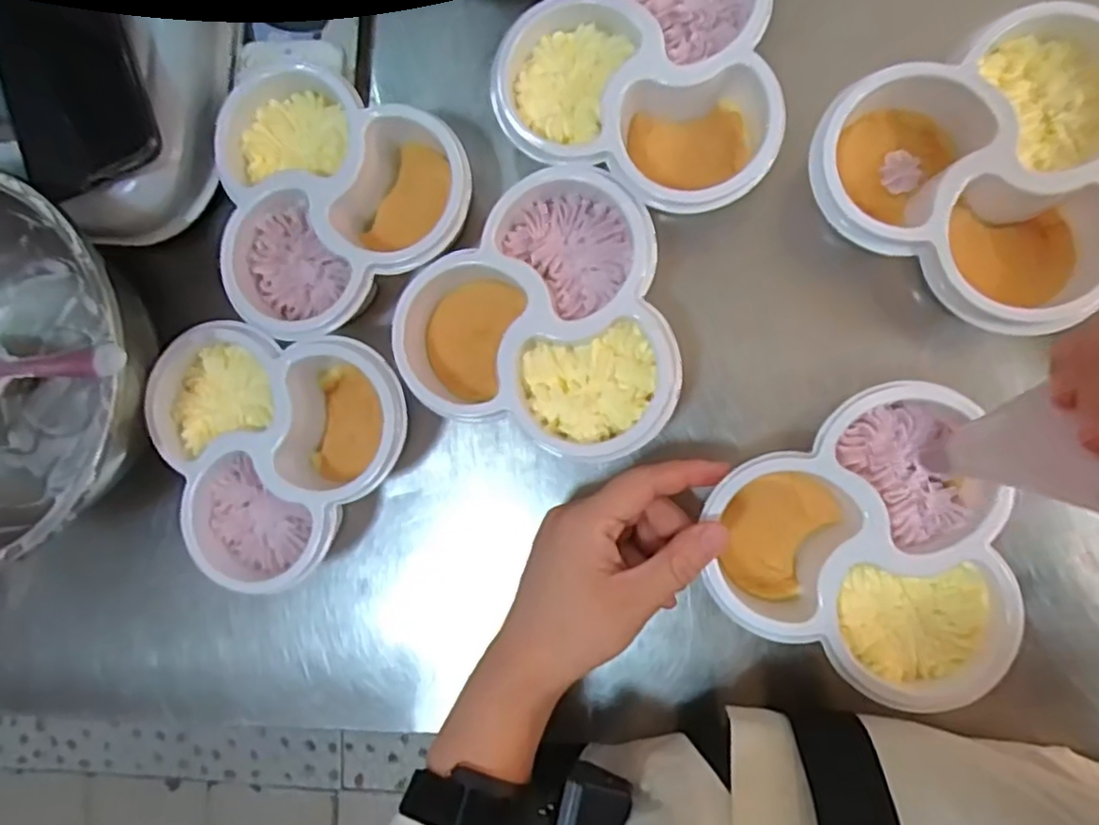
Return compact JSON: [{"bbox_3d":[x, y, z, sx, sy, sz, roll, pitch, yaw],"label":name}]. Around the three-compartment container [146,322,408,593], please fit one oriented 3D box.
[{"bbox_3d":[-0.152,0.026,0.373,0.131,0.061,0.133,0,88,8],"label":"three-compartment container"}]

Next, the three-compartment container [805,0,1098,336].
[{"bbox_3d":[0.205,-0.115,0.322,0.139,0.058,0.130,0,88,8],"label":"three-compartment container"}]

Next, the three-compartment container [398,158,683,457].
[{"bbox_3d":[-0.008,-0.046,0.350,0.136,0.041,0.145,-11,86,8],"label":"three-compartment container"}]

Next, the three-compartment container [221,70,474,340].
[{"bbox_3d":[-0.129,-0.110,0.361,0.143,0.045,0.130,0,88,8],"label":"three-compartment container"}]

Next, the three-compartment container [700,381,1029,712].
[{"bbox_3d":[0.151,0.070,0.320,0.131,0.039,0.133,0,86,5],"label":"three-compartment container"}]

